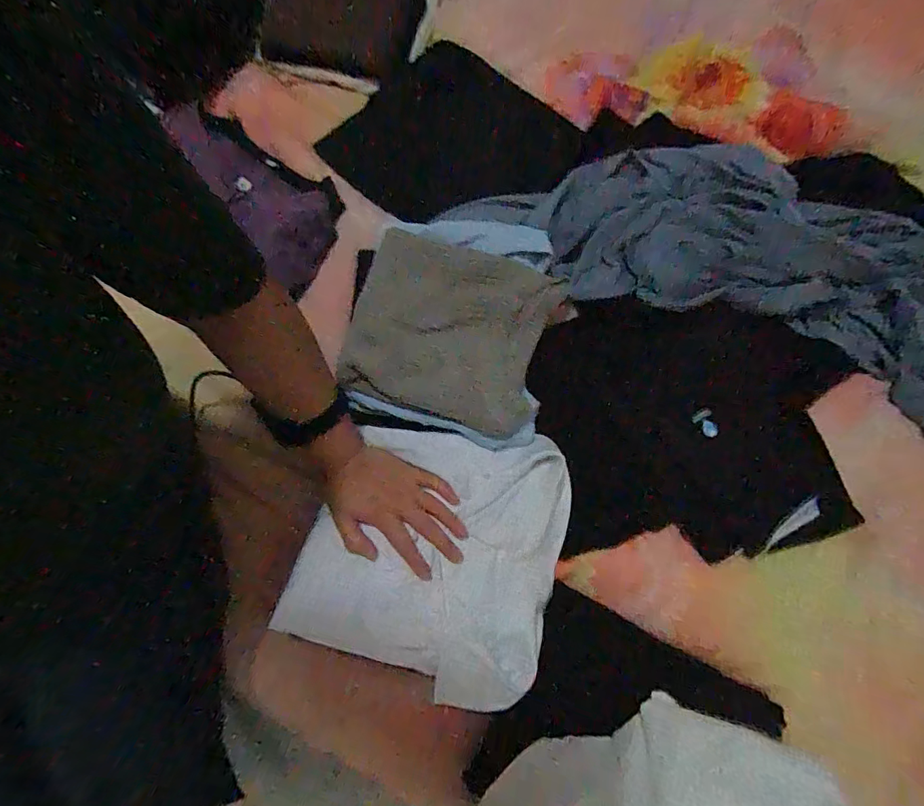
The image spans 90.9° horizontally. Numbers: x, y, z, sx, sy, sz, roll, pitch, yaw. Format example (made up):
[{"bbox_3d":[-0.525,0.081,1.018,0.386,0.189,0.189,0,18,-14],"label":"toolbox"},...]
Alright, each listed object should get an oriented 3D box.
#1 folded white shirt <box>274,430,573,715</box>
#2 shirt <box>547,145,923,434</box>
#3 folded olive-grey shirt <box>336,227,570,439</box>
[{"bbox_3d":[-0.027,0.147,0.476,0.256,0.038,0.258,17,75,3],"label":"folded white shirt"},{"bbox_3d":[0.394,-0.163,0.557,0.563,0.058,0.249,24,76,5],"label":"shirt"},{"bbox_3d":[-0.012,-0.081,0.528,0.220,0.045,0.200,16,75,3],"label":"folded olive-grey shirt"}]

